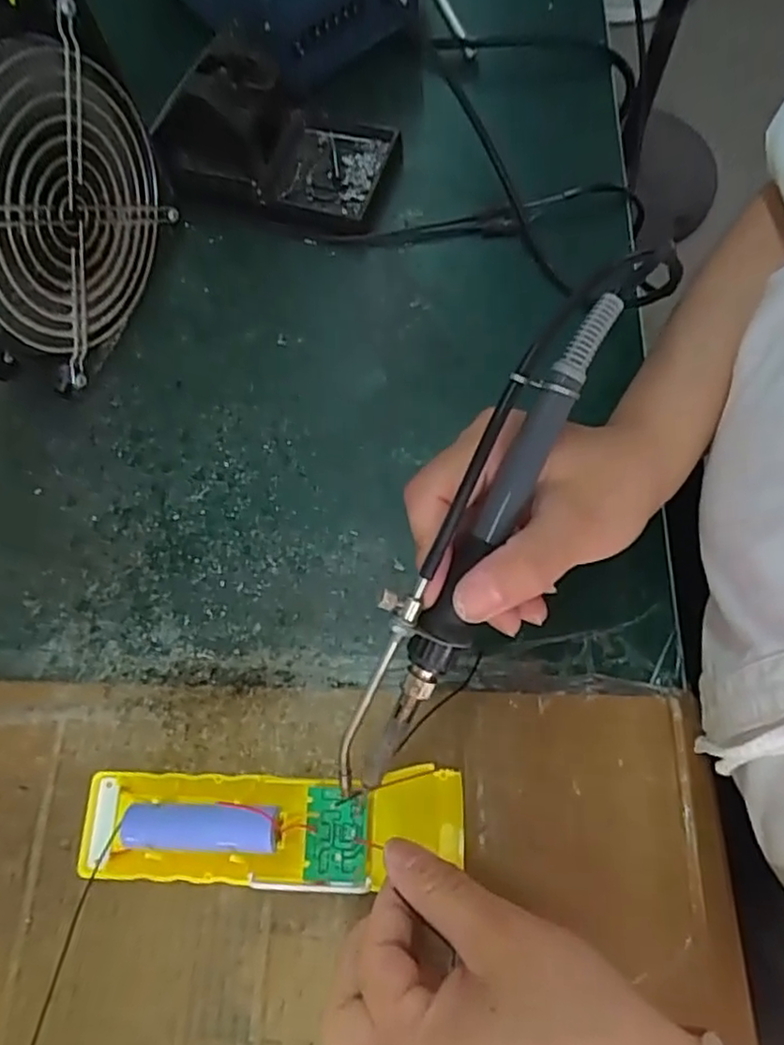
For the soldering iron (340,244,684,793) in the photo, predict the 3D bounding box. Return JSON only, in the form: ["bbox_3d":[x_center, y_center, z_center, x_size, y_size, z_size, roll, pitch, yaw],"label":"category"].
[{"bbox_3d":[0.033,0.002,0.237,0.034,0.020,0.222,28,96,11],"label":"soldering iron"}]

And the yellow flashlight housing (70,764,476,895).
[{"bbox_3d":[-0.051,0.127,0.276,0.158,0.018,0.044,-3,70,4],"label":"yellow flashlight housing"}]

